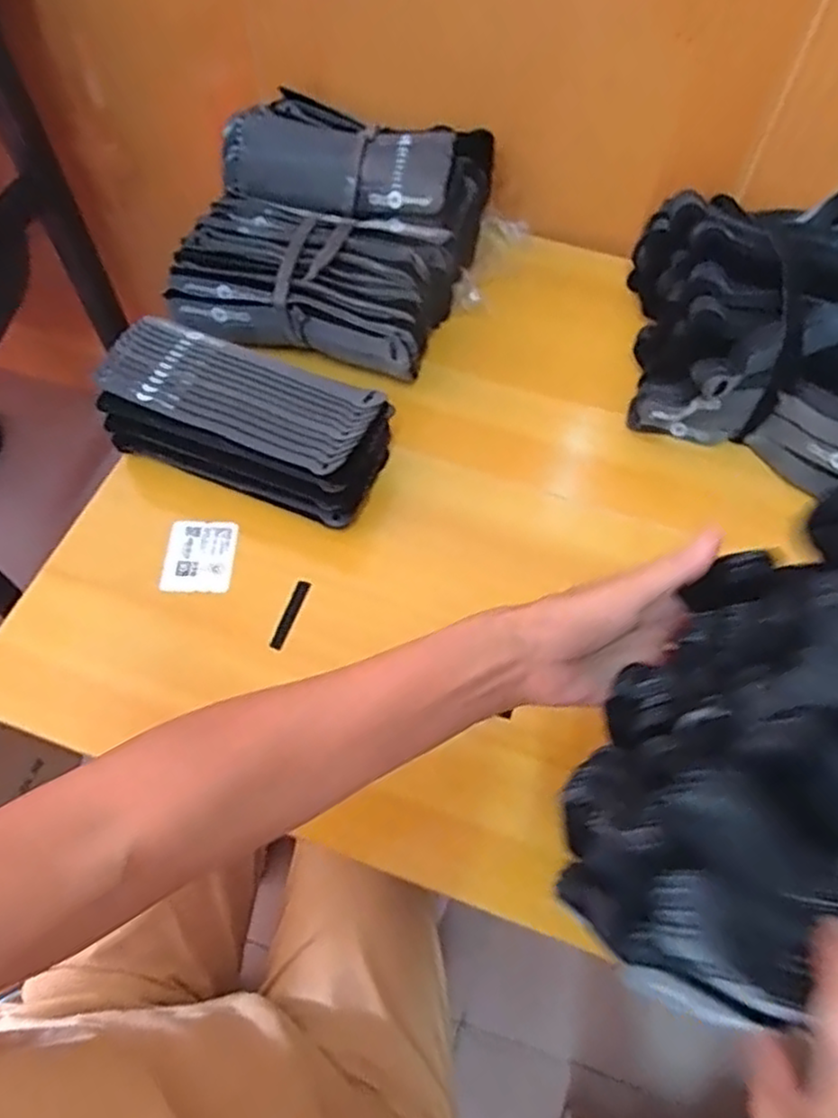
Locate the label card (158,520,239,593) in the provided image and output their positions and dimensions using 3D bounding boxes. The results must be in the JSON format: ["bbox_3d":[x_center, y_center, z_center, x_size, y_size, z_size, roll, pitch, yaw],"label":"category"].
[{"bbox_3d":[-0.159,-0.002,0.521,0.049,0.006,0.058,8,63,-4],"label":"label card"}]

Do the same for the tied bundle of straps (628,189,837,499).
[{"bbox_3d":[0.288,-0.189,0.568,0.230,0.106,0.254,15,62,8],"label":"tied bundle of straps"}]

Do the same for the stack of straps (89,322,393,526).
[{"bbox_3d":[-0.127,-0.099,0.535,0.205,0.079,0.093,20,63,10],"label":"stack of straps"}]

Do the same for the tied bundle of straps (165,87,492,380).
[{"bbox_3d":[-0.068,-0.280,0.615,0.219,0.092,0.253,13,62,7],"label":"tied bundle of straps"}]

